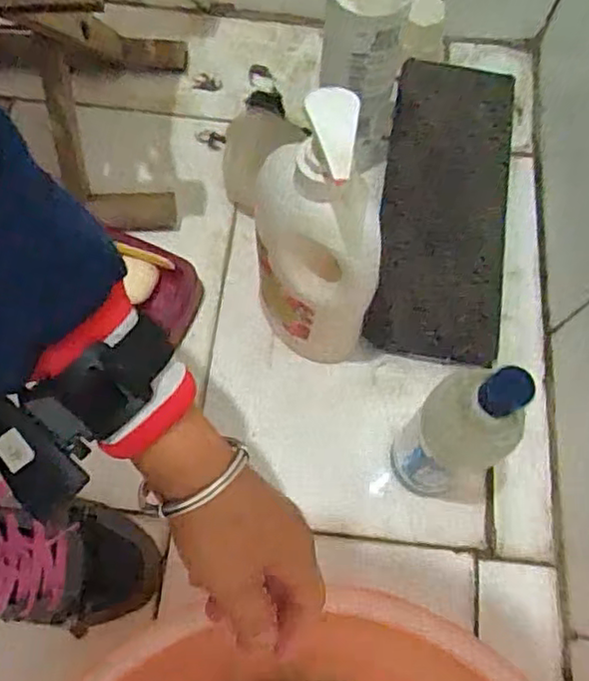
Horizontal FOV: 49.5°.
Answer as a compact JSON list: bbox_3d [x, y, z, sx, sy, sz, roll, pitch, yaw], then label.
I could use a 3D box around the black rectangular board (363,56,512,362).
[{"bbox_3d":[0.143,-0.132,0.616,0.117,0.031,0.315,10,68,1],"label":"black rectangular board"}]

